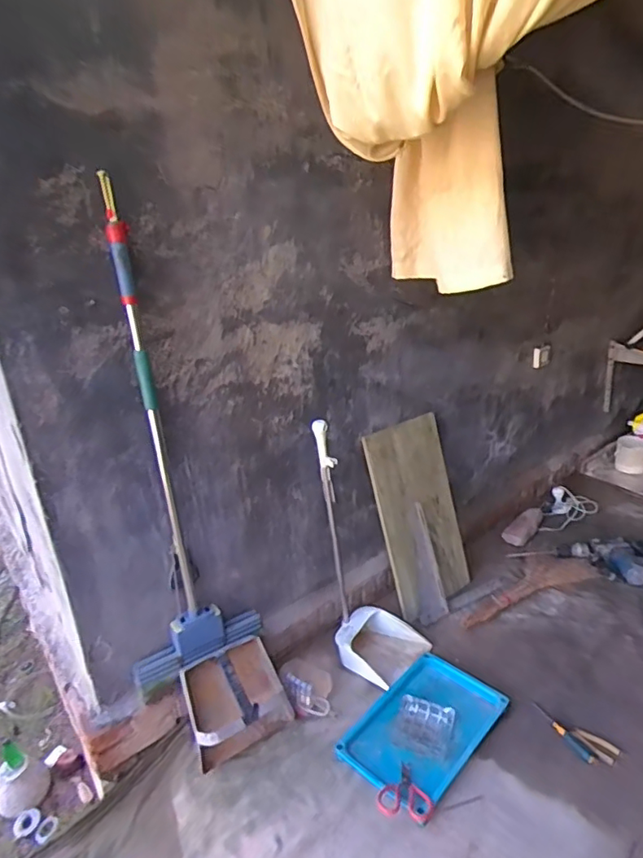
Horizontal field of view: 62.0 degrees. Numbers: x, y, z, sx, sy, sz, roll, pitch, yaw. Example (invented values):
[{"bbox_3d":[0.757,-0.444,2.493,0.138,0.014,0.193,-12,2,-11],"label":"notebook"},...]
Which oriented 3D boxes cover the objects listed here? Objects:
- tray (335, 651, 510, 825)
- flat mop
[{"bbox_3d":[0.292,0.824,1.499,0.293,0.031,0.451,14,29,43],"label":"tray"},{"bbox_3d":[-0.433,0.094,1.391,0.370,1.312,0.100,-12,21,-18],"label":"flat mop"}]

